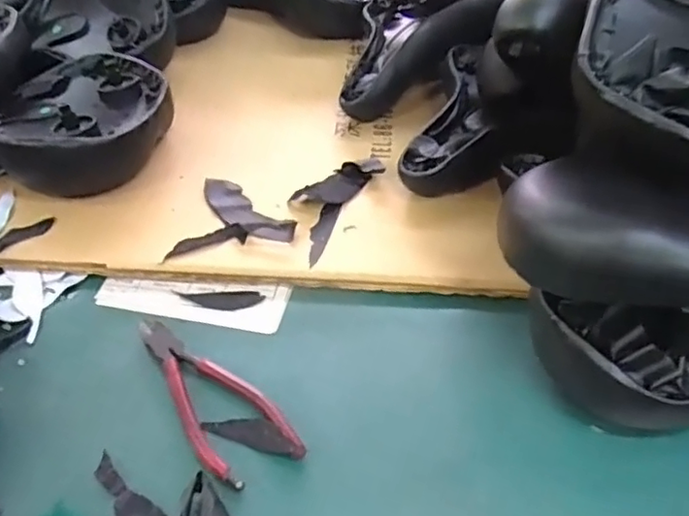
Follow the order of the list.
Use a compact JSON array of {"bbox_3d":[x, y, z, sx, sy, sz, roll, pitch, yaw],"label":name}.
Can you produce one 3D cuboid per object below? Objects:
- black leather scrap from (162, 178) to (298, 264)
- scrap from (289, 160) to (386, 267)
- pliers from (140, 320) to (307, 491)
[{"bbox_3d":[-0.102,-0.043,0.526,0.105,0.015,0.096,-10,46,-9],"label":"black leather scrap"},{"bbox_3d":[-0.018,-0.047,0.542,0.057,0.013,0.137,20,49,20],"label":"scrap"},{"bbox_3d":[-0.092,0.087,0.407,0.054,0.008,0.155,-29,51,-25],"label":"pliers"}]

